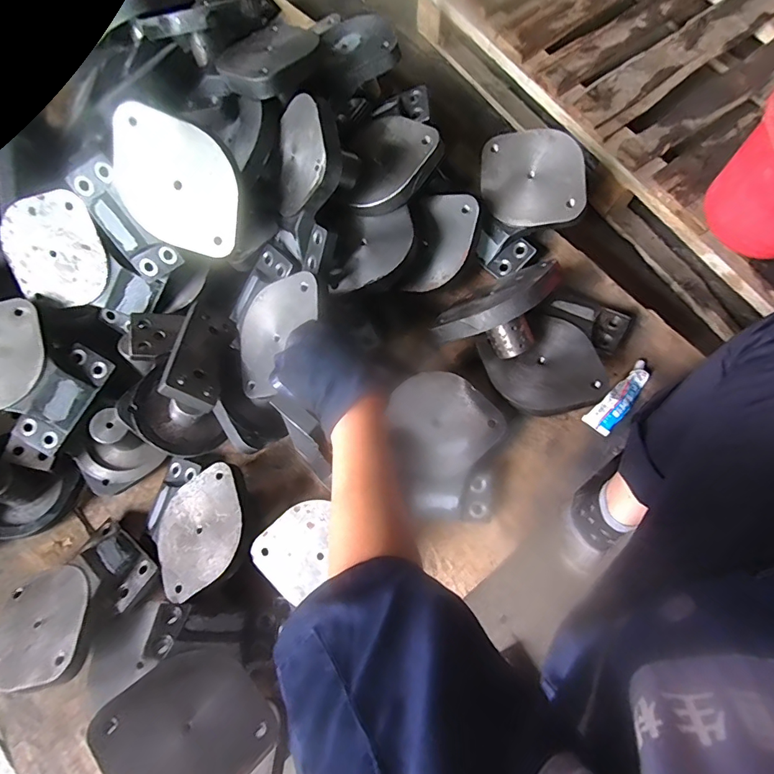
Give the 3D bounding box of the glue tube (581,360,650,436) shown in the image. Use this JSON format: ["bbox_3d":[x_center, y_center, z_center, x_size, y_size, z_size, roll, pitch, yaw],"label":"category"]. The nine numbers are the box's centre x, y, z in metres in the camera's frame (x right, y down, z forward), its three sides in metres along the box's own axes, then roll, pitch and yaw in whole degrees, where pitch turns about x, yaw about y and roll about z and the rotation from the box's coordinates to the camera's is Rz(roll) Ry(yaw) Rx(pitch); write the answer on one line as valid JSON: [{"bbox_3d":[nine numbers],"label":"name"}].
[{"bbox_3d":[0.315,0.013,0.609,0.035,0.017,0.109,40,93,10],"label":"glue tube"}]

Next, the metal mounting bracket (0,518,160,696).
[{"bbox_3d":[-0.387,0.260,0.547,0.162,0.038,0.186,22,54,27],"label":"metal mounting bracket"}]

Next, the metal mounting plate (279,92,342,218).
[{"bbox_3d":[-0.094,-0.267,0.522,0.022,0.104,0.124,-6,99,-42],"label":"metal mounting plate"}]

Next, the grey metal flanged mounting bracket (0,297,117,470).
[{"bbox_3d":[-0.470,-0.012,0.576,0.171,0.078,0.163,37,77,10],"label":"grey metal flanged mounting bracket"}]

